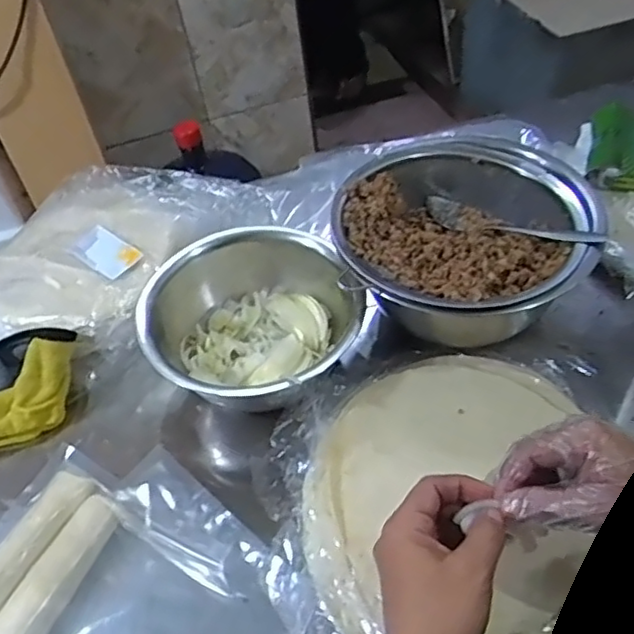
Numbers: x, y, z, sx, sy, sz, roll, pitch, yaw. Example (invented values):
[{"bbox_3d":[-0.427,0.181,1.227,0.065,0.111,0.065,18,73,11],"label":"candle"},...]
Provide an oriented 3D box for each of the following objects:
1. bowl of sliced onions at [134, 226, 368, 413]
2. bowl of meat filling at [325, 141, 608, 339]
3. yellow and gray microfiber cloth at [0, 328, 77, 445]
[{"bbox_3d":[-0.058,0.002,0.572,0.149,0.104,0.183,7,48,14],"label":"bowl of sliced onions"},{"bbox_3d":[0.126,-0.057,0.581,0.211,0.106,0.211,-4,47,4],"label":"bowl of meat filling"},{"bbox_3d":[-0.287,0.069,0.586,0.123,0.066,0.115,-5,47,3],"label":"yellow and gray microfiber cloth"}]

